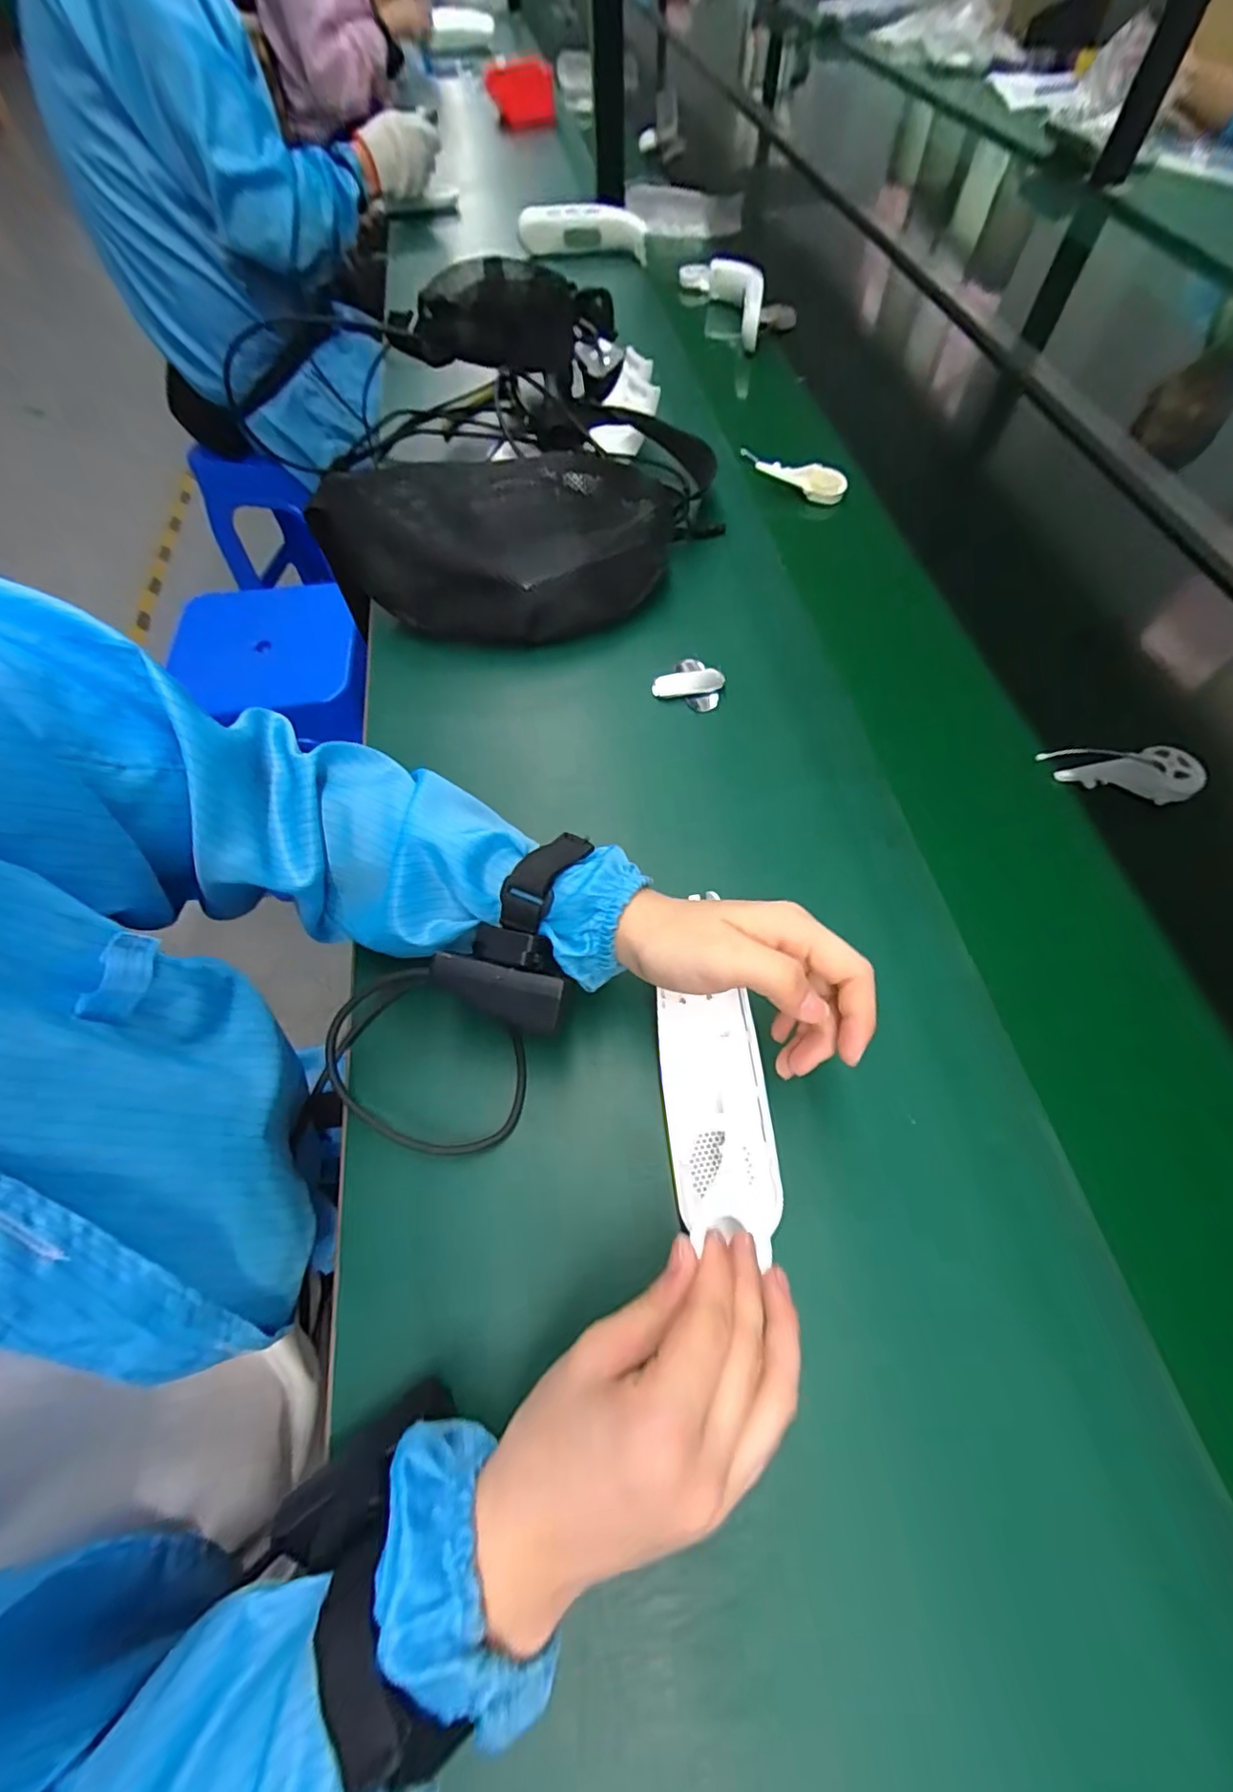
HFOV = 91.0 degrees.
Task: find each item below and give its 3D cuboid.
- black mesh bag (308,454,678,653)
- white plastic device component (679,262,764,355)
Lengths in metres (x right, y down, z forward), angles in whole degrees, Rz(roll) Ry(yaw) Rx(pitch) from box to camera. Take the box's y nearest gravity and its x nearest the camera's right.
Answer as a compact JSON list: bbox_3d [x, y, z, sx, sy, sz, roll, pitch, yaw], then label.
[{"bbox_3d":[-0.093,-0.296,0.523,0.310,0.094,0.147,-12,63,-5],"label":"black mesh bag"},{"bbox_3d":[0.151,-0.837,0.850,0.045,0.071,0.213,-31,65,-14],"label":"white plastic device component"}]

